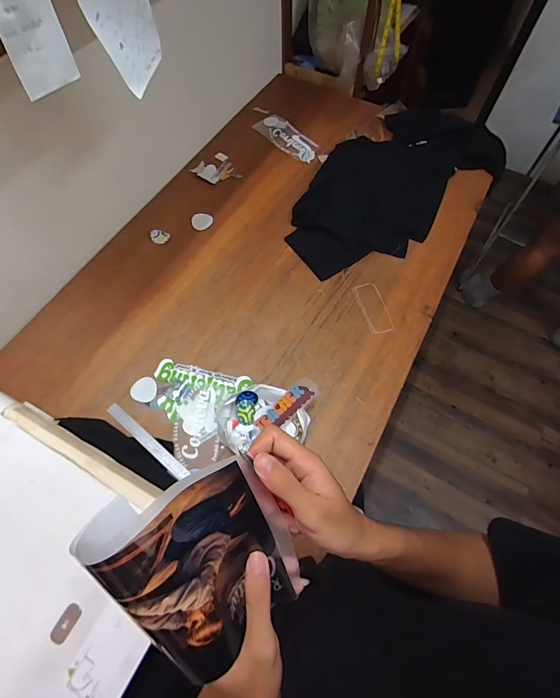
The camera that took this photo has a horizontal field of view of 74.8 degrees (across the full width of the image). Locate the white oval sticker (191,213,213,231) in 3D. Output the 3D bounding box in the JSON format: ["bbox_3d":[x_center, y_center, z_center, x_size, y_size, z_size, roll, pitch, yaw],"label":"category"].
[{"bbox_3d":[-0.230,-0.379,1.086,0.060,0.004,0.060,-15,72,-8],"label":"white oval sticker"}]

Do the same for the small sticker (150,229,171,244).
[{"bbox_3d":[-0.349,-0.324,1.057,0.056,0.006,0.044,20,71,5],"label":"small sticker"}]

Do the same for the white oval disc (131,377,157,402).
[{"bbox_3d":[-0.319,0.095,0.858,0.059,0.004,0.061,-2,65,-1],"label":"white oval disc"}]

